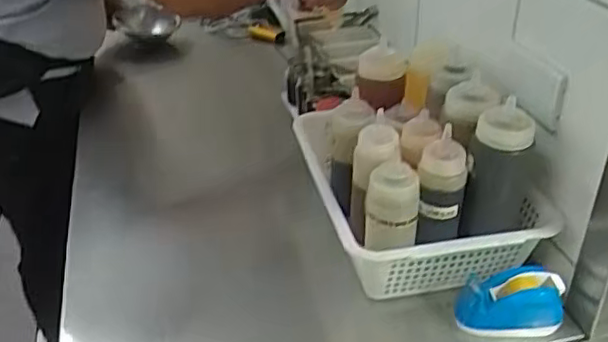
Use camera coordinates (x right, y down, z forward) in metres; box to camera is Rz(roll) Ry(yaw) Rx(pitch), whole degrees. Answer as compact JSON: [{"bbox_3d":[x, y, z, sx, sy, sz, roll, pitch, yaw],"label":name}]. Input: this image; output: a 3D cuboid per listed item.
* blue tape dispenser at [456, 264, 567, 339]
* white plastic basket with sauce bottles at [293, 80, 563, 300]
[{"bbox_3d":[0.232,0.157,0.725,0.120,0.071,0.052,-8,32,-11],"label":"blue tape dispenser"},{"bbox_3d":[0.148,-0.018,0.828,0.248,0.209,0.315,-6,32,-8],"label":"white plastic basket with sauce bottles"}]

